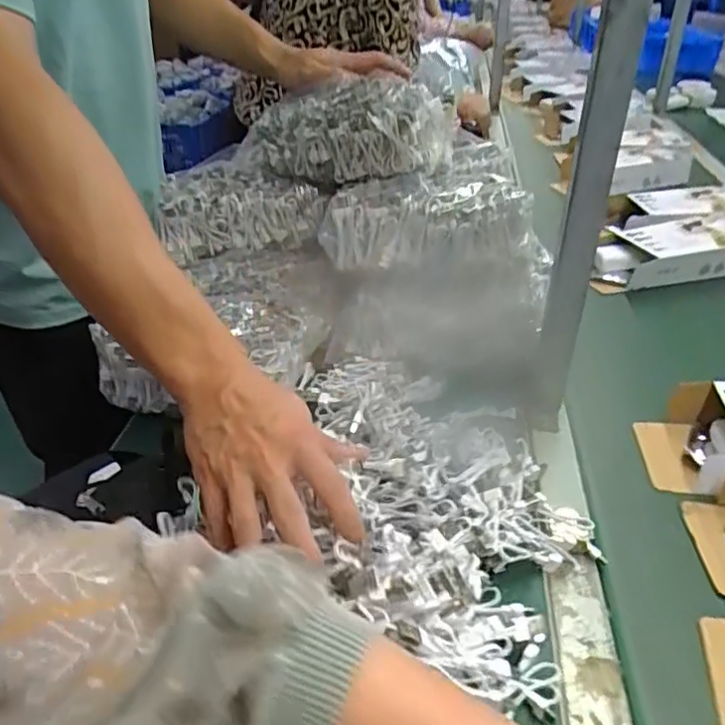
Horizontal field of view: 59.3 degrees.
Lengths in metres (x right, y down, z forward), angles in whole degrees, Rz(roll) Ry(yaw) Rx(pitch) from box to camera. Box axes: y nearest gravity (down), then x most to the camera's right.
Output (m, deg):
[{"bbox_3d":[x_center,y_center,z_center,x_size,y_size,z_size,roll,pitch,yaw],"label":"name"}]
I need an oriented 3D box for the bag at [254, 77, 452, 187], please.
[{"bbox_3d":[-0.014,-0.252,0.705,0.217,0.101,0.075,-3,33,7],"label":"bag"}]

